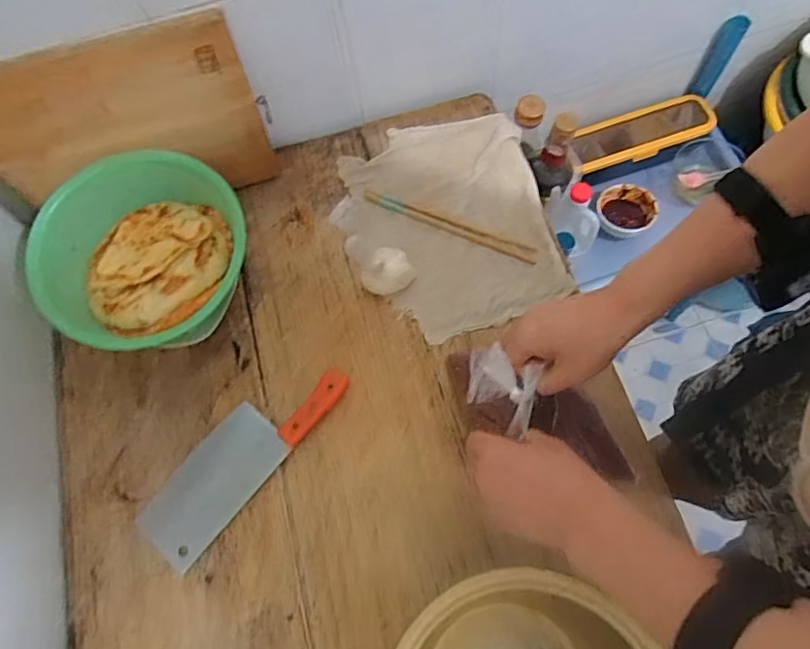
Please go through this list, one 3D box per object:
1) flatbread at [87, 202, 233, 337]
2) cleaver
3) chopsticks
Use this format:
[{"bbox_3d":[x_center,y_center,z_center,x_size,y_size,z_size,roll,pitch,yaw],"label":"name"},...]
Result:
[{"bbox_3d":[-0.281,-0.071,0.622,0.161,0.027,0.166,-1,69,4],"label":"flatbread"},{"bbox_3d":[-0.178,0.140,0.605,0.079,0.031,0.260,39,74,16],"label":"cleaver"},{"bbox_3d":[0.055,-0.128,0.712,0.233,0.011,0.024,22,70,11],"label":"chopsticks"}]

